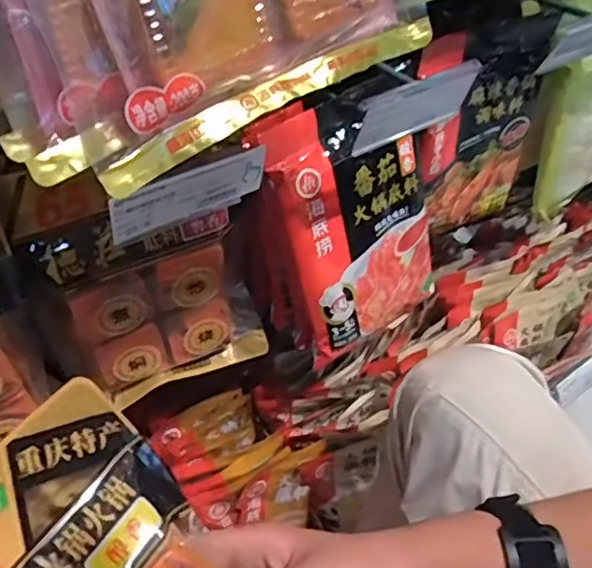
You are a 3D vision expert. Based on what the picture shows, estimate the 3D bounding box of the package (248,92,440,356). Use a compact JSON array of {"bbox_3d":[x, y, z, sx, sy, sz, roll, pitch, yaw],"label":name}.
[{"bbox_3d":[0.059,-0.053,0.530,0.132,0.223,0.013,-36,37,-20],"label":"package"}]

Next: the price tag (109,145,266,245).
[{"bbox_3d":[-0.059,-0.049,0.351,0.093,0.048,0.004,-26,66,-24],"label":"price tag"}]

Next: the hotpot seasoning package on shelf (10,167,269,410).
[{"bbox_3d":[-0.109,0.005,0.499,0.164,0.217,0.045,-17,52,-17],"label":"hotpot seasoning package on shelf"}]

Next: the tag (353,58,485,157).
[{"bbox_3d":[0.084,-0.120,0.418,0.099,0.048,0.011,-25,55,-22],"label":"tag"}]

